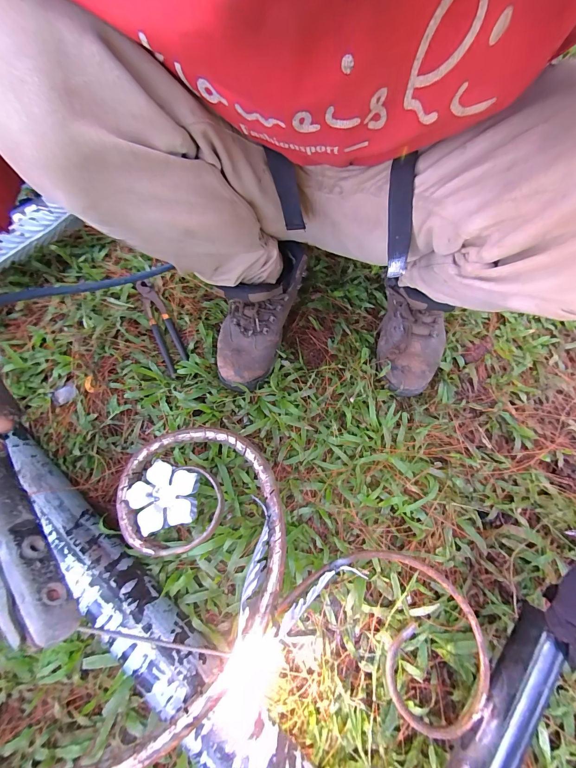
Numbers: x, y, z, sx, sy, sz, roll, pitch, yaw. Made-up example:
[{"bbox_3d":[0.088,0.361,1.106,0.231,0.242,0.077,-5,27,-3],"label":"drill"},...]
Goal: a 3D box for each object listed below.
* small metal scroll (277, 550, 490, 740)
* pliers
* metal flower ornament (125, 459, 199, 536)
[{"bbox_3d":[0.116,0.255,0.342,0.214,0.012,0.135,33,70,15],"label":"small metal scroll"},{"bbox_3d":[-0.236,-0.113,0.580,0.042,0.013,0.210,-26,67,-11],"label":"pliers"},{"bbox_3d":[-0.148,0.132,0.372,0.080,0.011,0.074,-15,66,-5],"label":"metal flower ornament"}]

